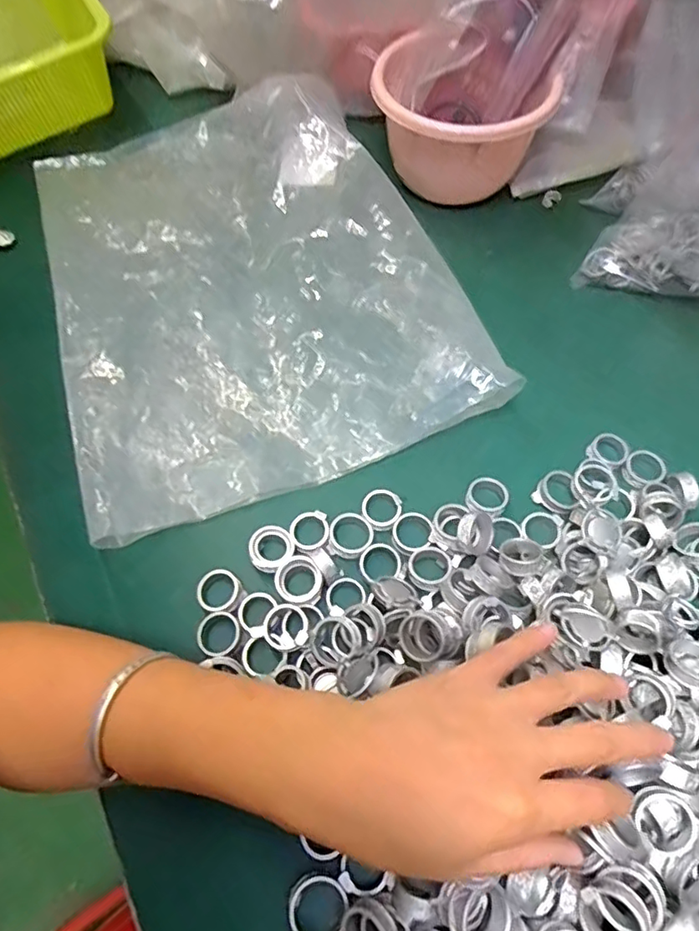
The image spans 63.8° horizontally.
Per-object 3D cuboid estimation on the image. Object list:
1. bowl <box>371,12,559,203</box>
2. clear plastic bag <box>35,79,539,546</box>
[{"bbox_3d":[0.078,-0.285,0.470,0.132,0.089,0.121,-1,63,2],"label":"bowl"},{"bbox_3d":[-0.087,-0.151,0.434,0.276,0.033,0.365,-22,66,-2],"label":"clear plastic bag"}]

